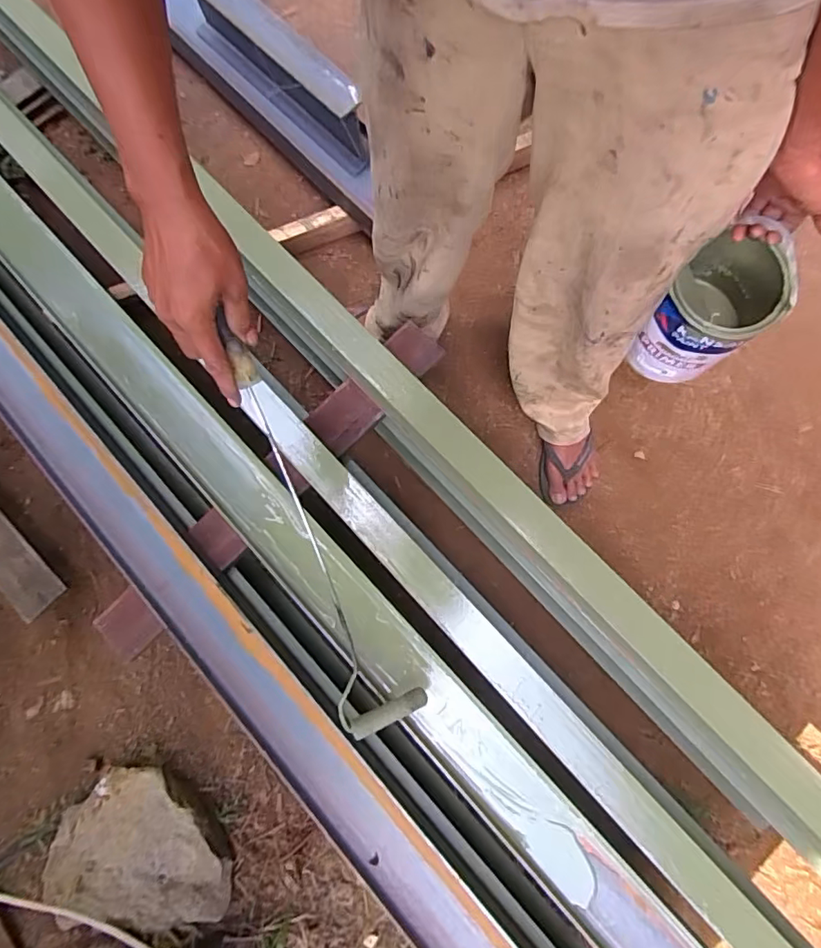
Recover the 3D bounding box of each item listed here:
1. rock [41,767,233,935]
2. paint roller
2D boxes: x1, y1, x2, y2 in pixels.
[{"bbox_3d":[-0.475,0.646,0.900,0.297,0.098,0.261,-19,76,1],"label":"rock"},{"bbox_3d":[-0.098,0.087,0.586,0.100,0.032,0.516,-18,111,-2],"label":"paint roller"}]

